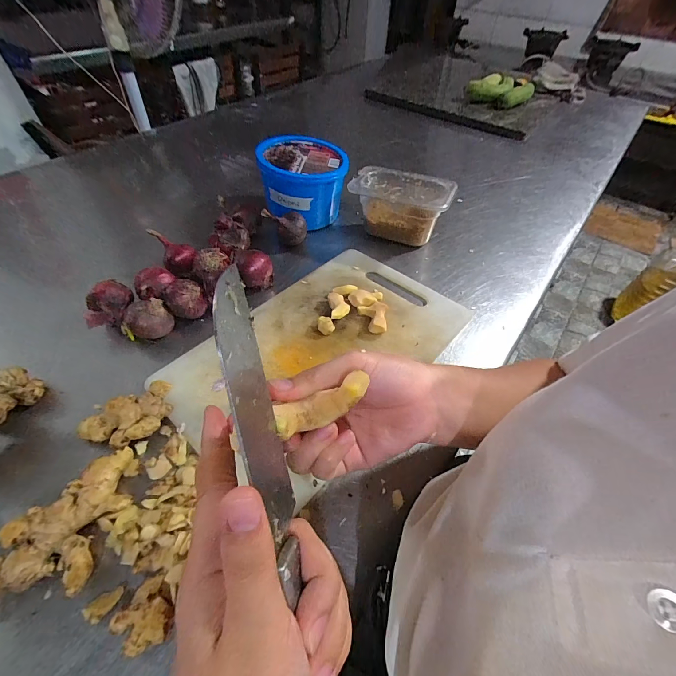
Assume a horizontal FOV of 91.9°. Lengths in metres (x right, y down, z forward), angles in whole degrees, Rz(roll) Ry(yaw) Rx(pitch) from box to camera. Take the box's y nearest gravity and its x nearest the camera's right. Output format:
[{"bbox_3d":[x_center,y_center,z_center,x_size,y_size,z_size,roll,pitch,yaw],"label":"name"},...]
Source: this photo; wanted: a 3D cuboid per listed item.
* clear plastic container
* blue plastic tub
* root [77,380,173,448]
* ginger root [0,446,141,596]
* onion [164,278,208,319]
[{"bbox_3d":[0.111,-0.234,0.604,0.174,0.107,0.101,20,52,13],"label":"clear plastic container"},{"bbox_3d":[-0.063,-0.296,0.643,0.152,0.139,0.163,-1,47,1],"label":"blue plastic tub"},{"bbox_3d":[-0.230,0.092,0.364,0.094,0.033,0.053,-29,58,-24],"label":"root"},{"bbox_3d":[-0.249,0.169,0.298,0.096,0.032,0.128,-6,51,-8],"label":"ginger root"},{"bbox_3d":[-0.218,-0.056,0.465,0.043,0.043,0.045,1,51,-2],"label":"onion"}]

